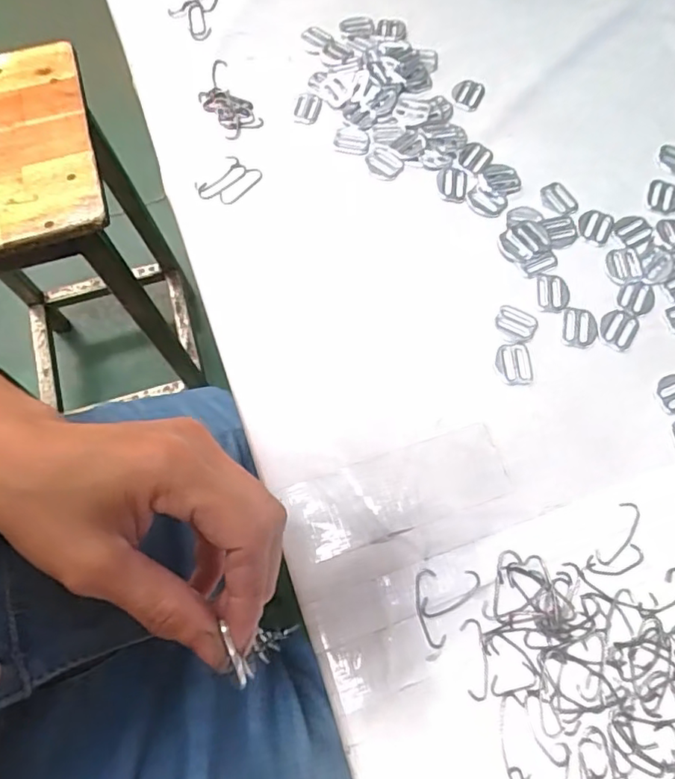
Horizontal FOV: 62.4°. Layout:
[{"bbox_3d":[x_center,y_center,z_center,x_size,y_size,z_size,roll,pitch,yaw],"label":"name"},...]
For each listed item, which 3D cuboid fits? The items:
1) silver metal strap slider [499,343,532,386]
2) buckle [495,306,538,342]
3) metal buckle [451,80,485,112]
[{"bbox_3d":[0.116,-0.017,0.361,0.020,0.004,0.028,-2,69,-2],"label":"silver metal strap slider"},{"bbox_3d":[0.120,-0.044,0.372,0.026,0.004,0.020,26,71,9],"label":"buckle"},{"bbox_3d":[0.102,-0.232,0.436,0.024,0.004,0.033,24,70,8],"label":"metal buckle"}]

